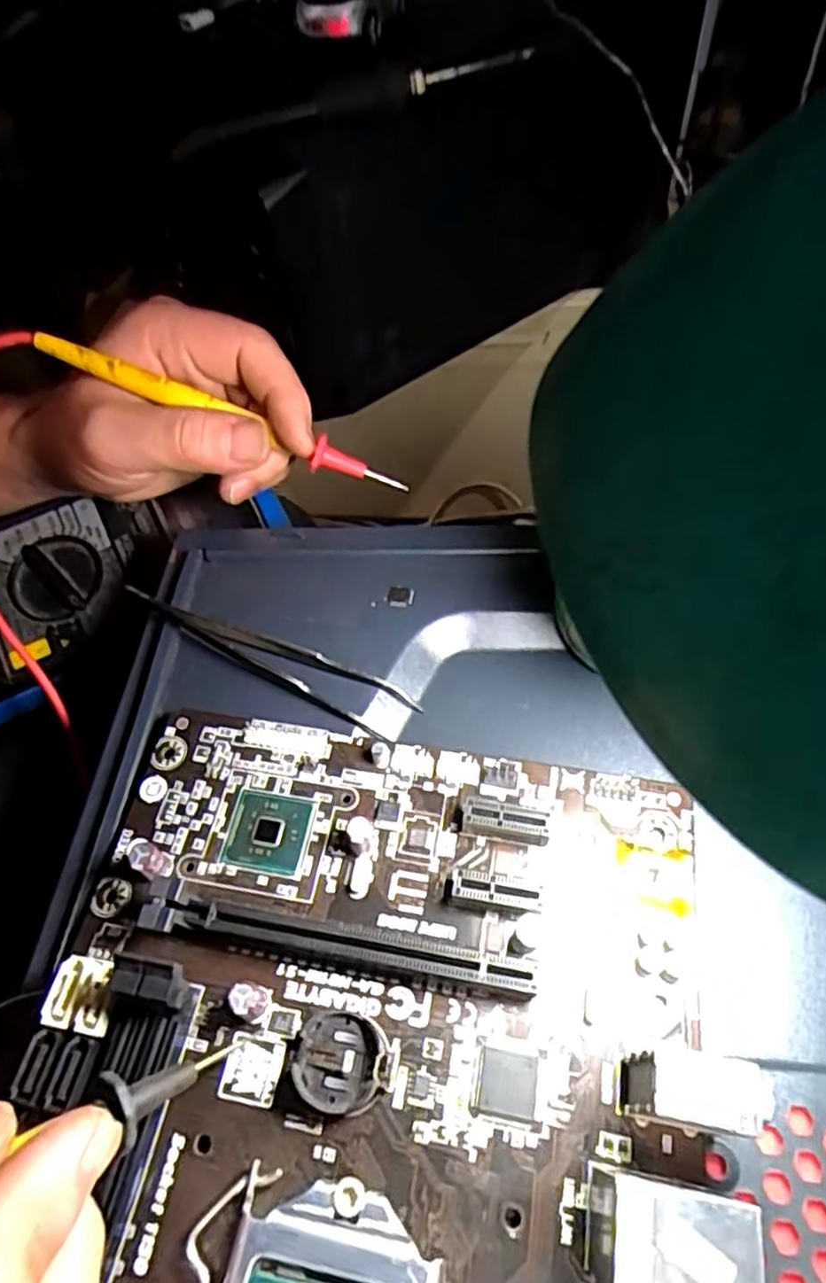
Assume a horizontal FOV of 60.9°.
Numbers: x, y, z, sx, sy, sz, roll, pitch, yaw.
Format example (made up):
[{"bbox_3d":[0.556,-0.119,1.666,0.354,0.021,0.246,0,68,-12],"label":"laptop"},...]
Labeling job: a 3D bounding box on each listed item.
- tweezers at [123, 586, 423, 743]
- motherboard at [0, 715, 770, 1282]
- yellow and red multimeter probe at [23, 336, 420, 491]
[{"bbox_3d":[-0.051,0.006,0.239,0.103,0.017,0.017,19,60,18],"label":"tweezers"},{"bbox_3d":[-0.014,0.121,0.153,0.164,0.030,0.216,4,57,9],"label":"motherboard"},{"bbox_3d":[-0.066,-0.081,0.255,0.137,0.015,0.011,19,58,-11],"label":"yellow and red multimeter probe"}]

